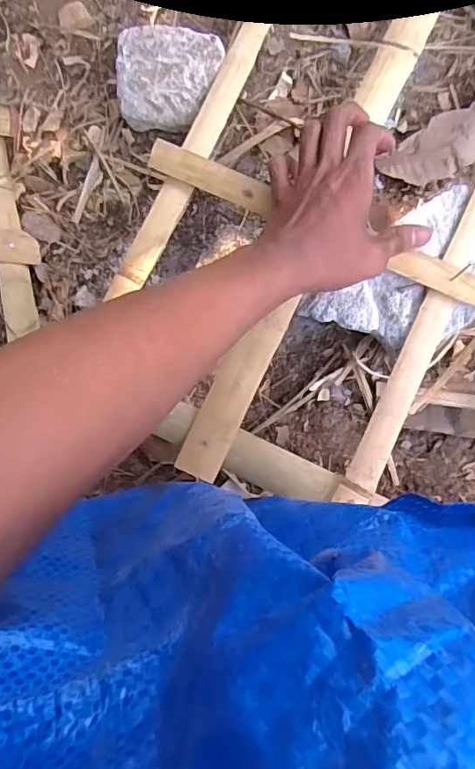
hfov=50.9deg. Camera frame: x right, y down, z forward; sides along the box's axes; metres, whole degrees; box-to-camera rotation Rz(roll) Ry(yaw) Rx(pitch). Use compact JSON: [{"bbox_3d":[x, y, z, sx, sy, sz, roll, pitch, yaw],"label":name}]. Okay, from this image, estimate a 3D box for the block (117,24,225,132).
[{"bbox_3d":[-0.060,-0.274,0.459,0.090,0.053,0.077,4,91,2],"label":"block"}]

